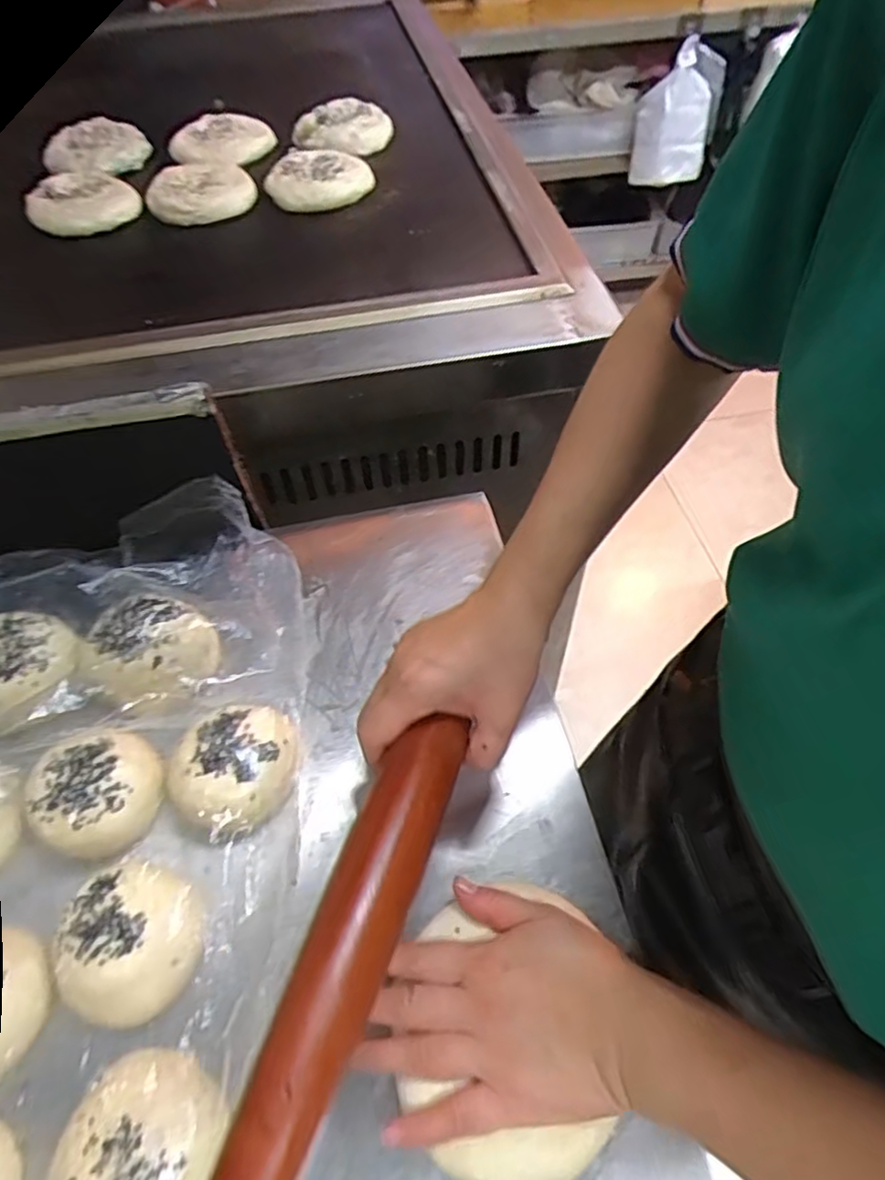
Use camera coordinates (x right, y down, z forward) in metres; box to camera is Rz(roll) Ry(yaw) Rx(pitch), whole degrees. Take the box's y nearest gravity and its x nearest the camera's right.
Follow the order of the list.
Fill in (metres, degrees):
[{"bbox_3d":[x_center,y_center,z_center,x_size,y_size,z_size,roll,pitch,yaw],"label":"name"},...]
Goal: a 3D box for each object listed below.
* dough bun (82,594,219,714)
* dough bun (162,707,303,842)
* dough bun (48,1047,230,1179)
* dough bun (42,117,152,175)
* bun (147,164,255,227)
[{"bbox_3d":[-0.210,0.045,0.475,0.088,0.041,0.081,0,55,0],"label":"dough bun"},{"bbox_3d":[-0.137,0.118,0.430,0.073,0.040,0.088,28,59,18],"label":"dough bun"},{"bbox_3d":[-0.147,0.278,0.325,0.072,0.037,0.076,0,55,0],"label":"dough bun"},{"bbox_3d":[-0.482,-0.614,0.906,0.137,0.021,0.167,-22,58,-15],"label":"dough bun"},{"bbox_3d":[-0.298,-0.495,0.806,0.125,0.016,0.127,-16,56,-12],"label":"bun"}]

